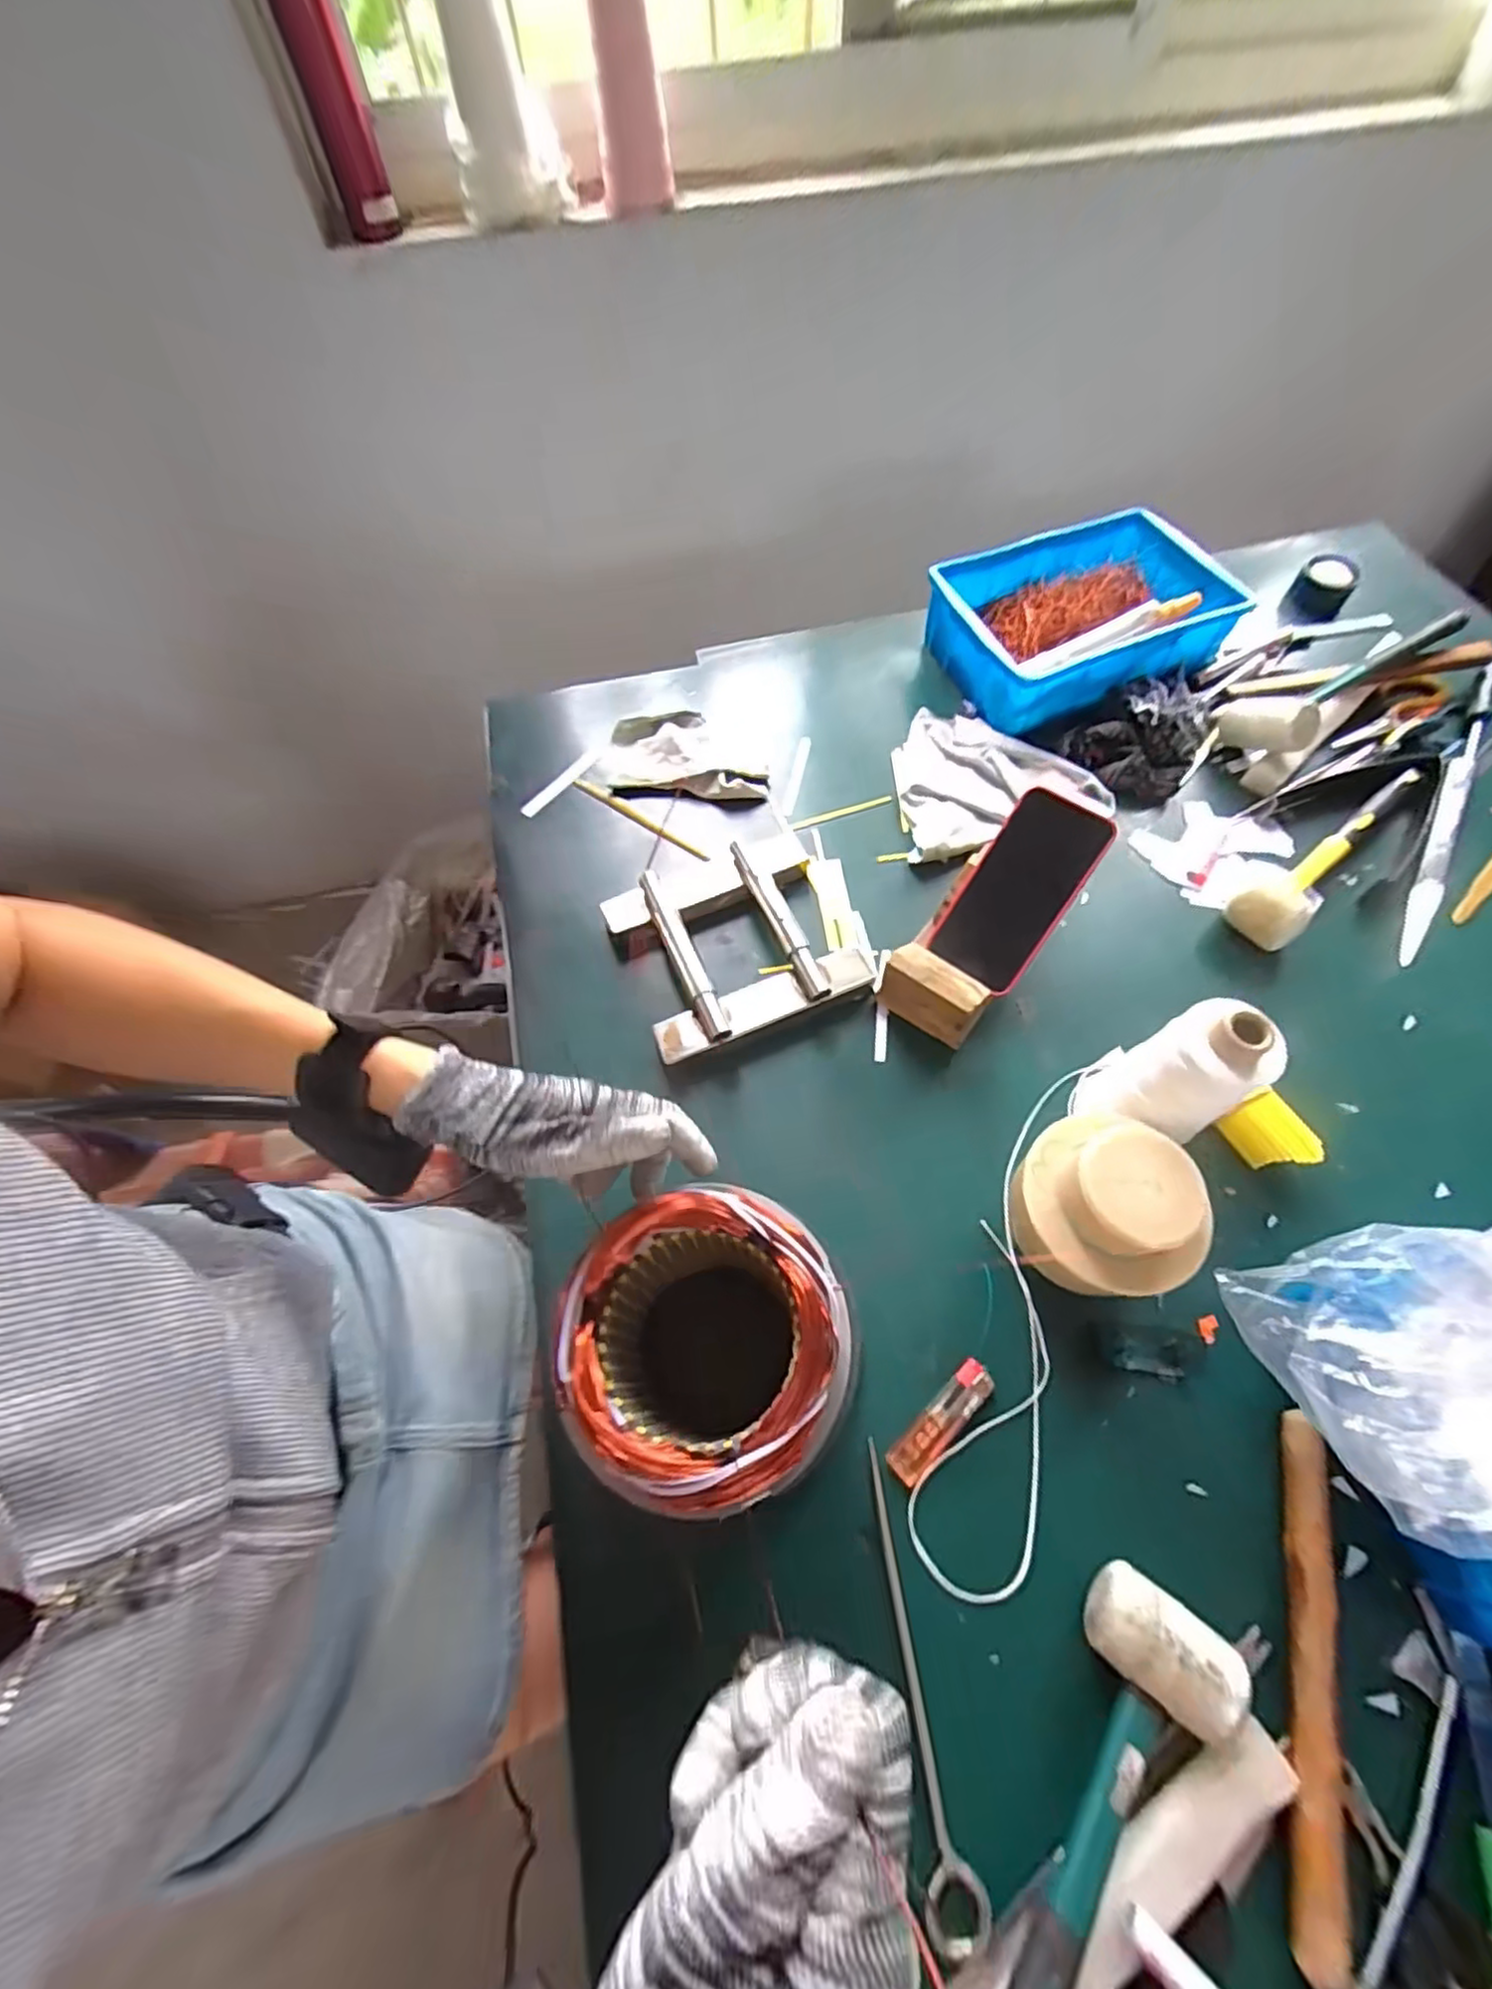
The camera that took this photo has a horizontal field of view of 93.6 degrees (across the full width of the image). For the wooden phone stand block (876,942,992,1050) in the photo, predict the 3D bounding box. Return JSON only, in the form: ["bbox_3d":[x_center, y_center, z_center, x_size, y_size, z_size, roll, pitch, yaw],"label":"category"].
[{"bbox_3d":[0.159,-0.005,0.587,0.085,0.064,0.054,36,70,19],"label":"wooden phone stand block"}]

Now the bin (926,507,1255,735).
[{"bbox_3d":[0.380,-0.430,0.797,0.314,0.075,0.212,-22,64,-9],"label":"bin"}]

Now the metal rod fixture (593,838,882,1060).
[{"bbox_3d":[-0.011,-0.052,0.631,0.196,0.040,0.181,-22,64,-9],"label":"metal rod fixture"}]

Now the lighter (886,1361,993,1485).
[{"bbox_3d":[0.130,0.284,0.465,0.087,0.009,0.024,-40,68,-17],"label":"lighter"}]

